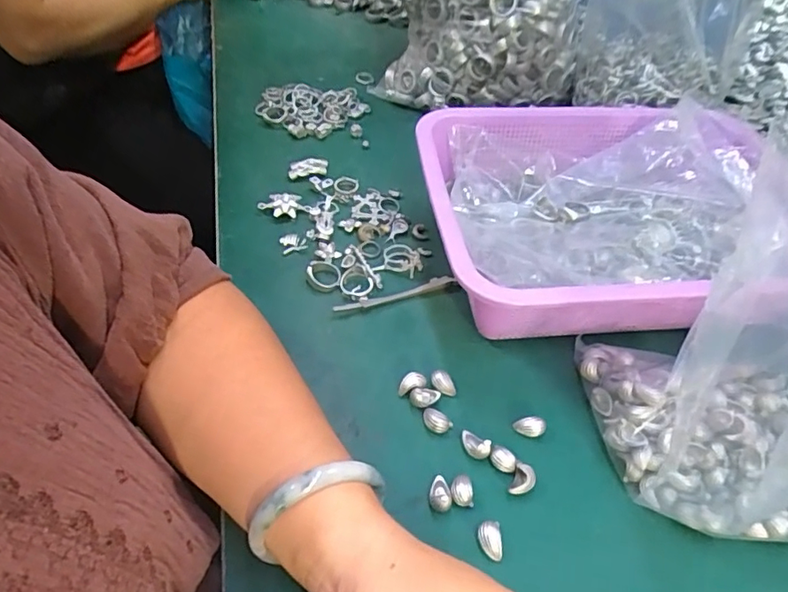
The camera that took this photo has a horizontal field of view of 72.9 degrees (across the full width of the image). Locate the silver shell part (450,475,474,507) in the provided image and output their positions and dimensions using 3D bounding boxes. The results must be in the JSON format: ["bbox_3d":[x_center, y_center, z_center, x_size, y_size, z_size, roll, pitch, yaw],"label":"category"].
[{"bbox_3d":[0.040,0.114,0.313,0.013,0.008,0.017,3,47,-2],"label":"silver shell part"}]

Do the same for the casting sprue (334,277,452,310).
[{"bbox_3d":[0.001,-0.001,0.415,0.097,0.007,0.009,-14,50,-17],"label":"casting sprue"}]

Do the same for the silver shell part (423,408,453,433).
[{"bbox_3d":[0.027,0.080,0.342,0.019,0.009,0.012,28,51,20],"label":"silver shell part"}]

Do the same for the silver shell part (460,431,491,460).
[{"bbox_3d":[0.049,0.092,0.330,0.021,0.013,0.011,34,54,24],"label":"silver shell part"}]

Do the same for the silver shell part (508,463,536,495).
[{"bbox_3d":[0.077,0.111,0.318,0.012,0.012,0.018,22,49,15],"label":"silver shell part"}]

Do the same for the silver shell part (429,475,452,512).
[{"bbox_3d":[0.027,0.115,0.309,0.013,0.011,0.020,6,47,1],"label":"silver shell part"}]

